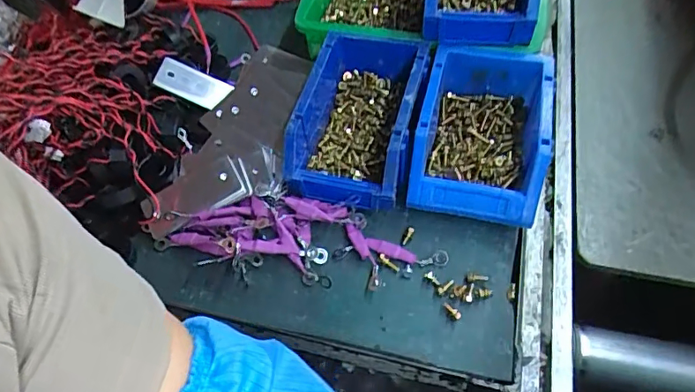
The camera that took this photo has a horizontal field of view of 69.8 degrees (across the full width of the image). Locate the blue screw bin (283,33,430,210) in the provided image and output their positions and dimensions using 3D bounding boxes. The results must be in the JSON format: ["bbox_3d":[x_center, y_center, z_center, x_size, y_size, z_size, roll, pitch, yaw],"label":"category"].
[{"bbox_3d":[0.011,-0.077,0.469,0.107,0.057,0.172,9,56,11],"label":"blue screw bin"}]

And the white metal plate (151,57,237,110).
[{"bbox_3d":[-0.162,-0.117,0.524,0.072,0.008,0.039,28,71,-23],"label":"white metal plate"}]

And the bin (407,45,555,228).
[{"bbox_3d":[0.121,-0.056,0.459,0.113,0.077,0.162,10,57,12],"label":"bin"}]

